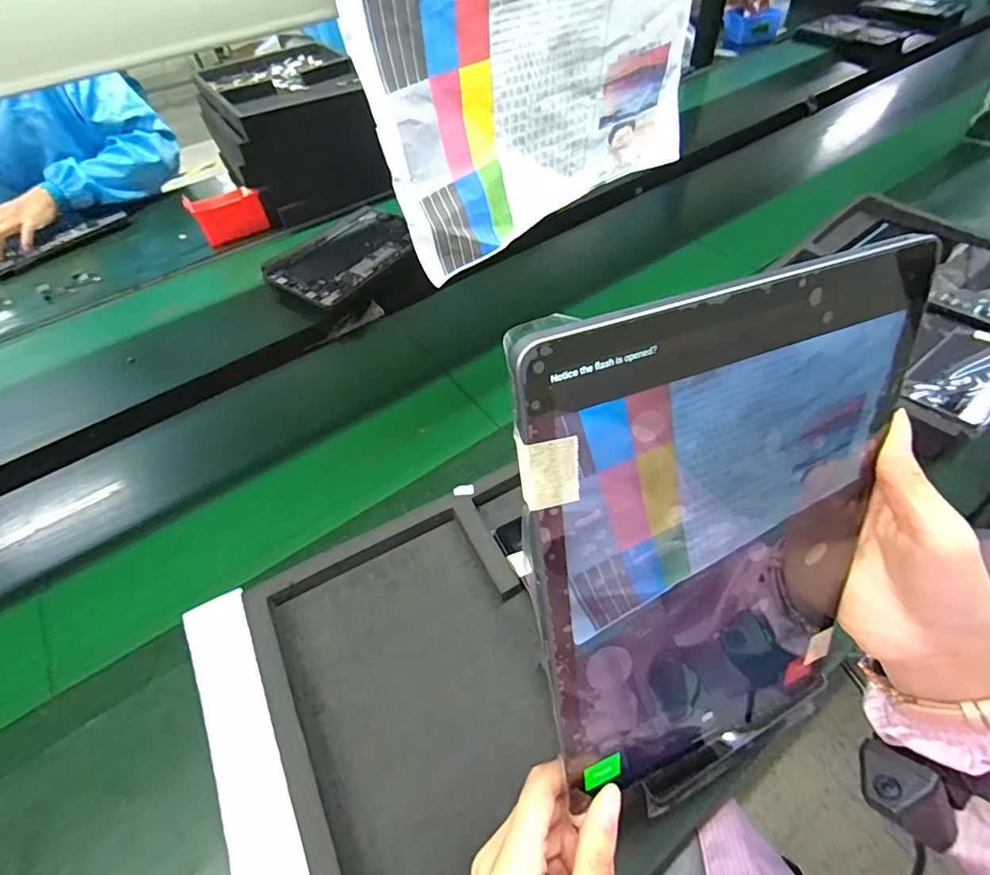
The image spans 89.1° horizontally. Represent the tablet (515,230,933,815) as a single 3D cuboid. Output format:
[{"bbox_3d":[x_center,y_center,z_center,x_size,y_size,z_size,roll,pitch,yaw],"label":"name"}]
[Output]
[{"bbox_3d":[0.096,0.054,0.212,0.163,0.239,0.004,-19,30,-12],"label":"tablet"}]

